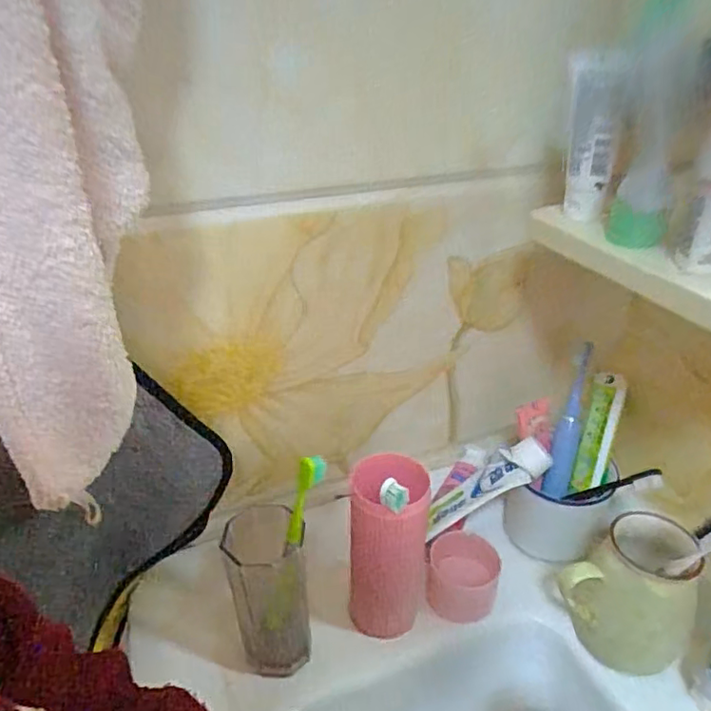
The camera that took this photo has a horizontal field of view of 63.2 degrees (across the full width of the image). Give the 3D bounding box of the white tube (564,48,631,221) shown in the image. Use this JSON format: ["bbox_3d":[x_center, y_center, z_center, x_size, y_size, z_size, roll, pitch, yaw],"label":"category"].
[{"bbox_3d":[0.165,-0.155,0.412,0.039,0.105,0.034,12,33,19],"label":"white tube"}]

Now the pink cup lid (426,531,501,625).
[{"bbox_3d":[0.097,0.202,0.525,0.063,0.051,0.060,0,31,0],"label":"pink cup lid"}]

